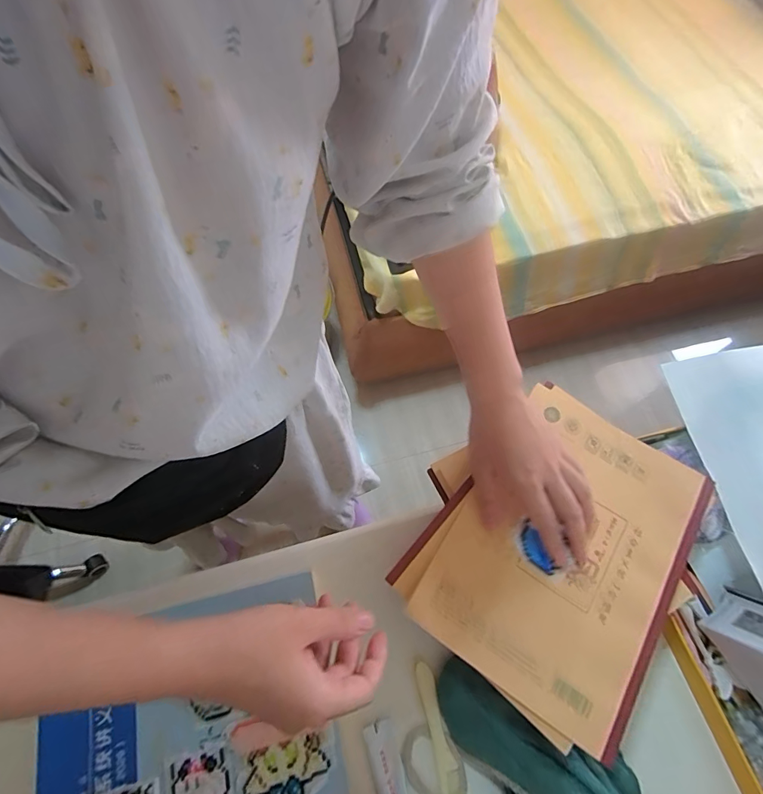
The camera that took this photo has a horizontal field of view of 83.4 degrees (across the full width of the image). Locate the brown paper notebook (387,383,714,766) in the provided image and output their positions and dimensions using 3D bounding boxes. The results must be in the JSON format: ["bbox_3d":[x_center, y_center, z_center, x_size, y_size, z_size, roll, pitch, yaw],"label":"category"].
[{"bbox_3d":[0.164,0.132,0.386,0.199,0.012,0.265,38,71,15],"label":"brown paper notebook"}]

